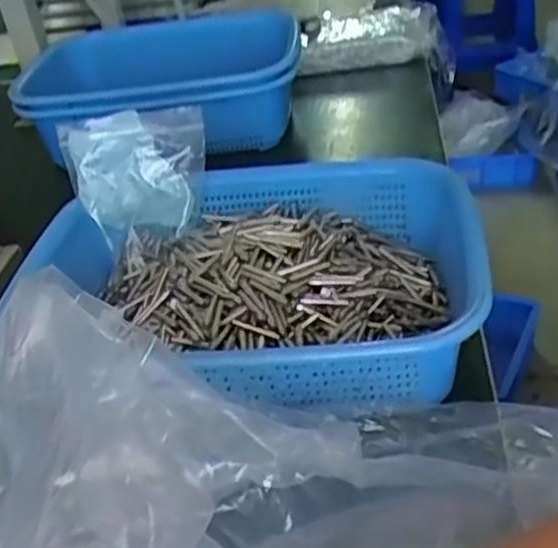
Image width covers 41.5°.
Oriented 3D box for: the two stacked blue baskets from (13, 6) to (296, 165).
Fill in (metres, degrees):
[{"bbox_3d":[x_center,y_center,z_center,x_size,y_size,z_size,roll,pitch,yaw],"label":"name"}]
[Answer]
[{"bbox_3d":[-0.126,-0.193,0.754,0.279,0.088,0.168,-1,36,6],"label":"two stacked blue baskets"}]

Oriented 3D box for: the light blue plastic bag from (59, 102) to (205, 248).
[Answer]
[{"bbox_3d":[-0.097,-0.071,0.531,0.098,0.095,0.024,-13,22,-5],"label":"light blue plastic bag"}]

